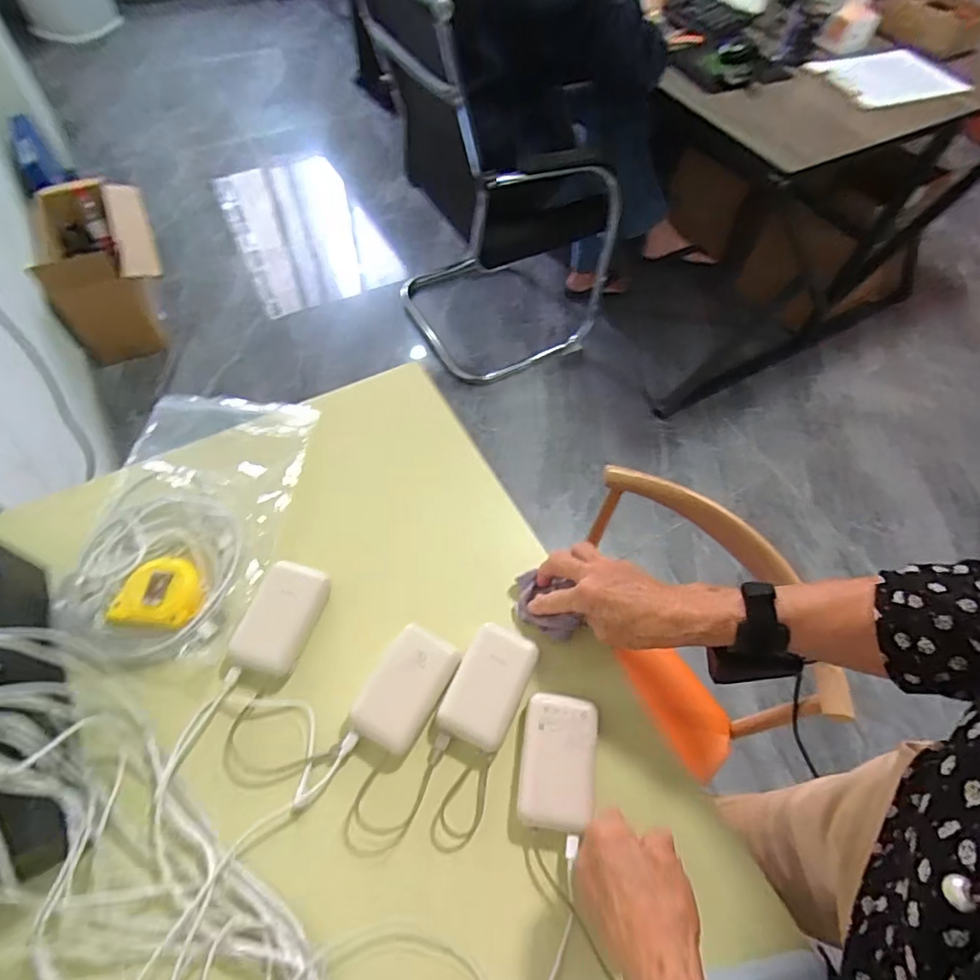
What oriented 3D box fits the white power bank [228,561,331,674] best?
[{"bbox_3d":[-0.200,0.122,0.524,0.061,0.021,0.102,15,59,6],"label":"white power bank"}]

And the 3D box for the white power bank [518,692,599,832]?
[{"bbox_3d":[0.060,0.233,0.471,0.064,0.021,0.103,9,58,2],"label":"white power bank"}]

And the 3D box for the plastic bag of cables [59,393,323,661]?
[{"bbox_3d":[-0.323,0.022,0.583,0.206,0.045,0.322,11,58,3],"label":"plastic bag of cables"}]

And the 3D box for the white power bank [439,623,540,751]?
[{"bbox_3d":[-0.001,0.178,0.499,0.061,0.025,0.103,24,60,11],"label":"white power bank"}]

